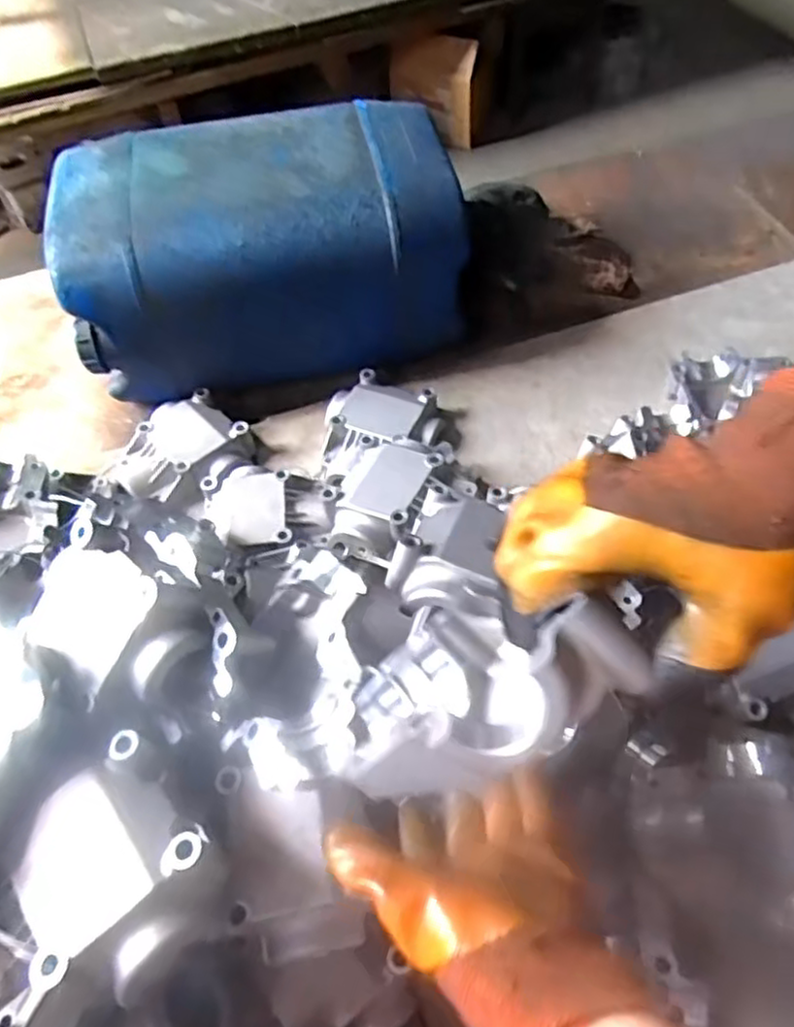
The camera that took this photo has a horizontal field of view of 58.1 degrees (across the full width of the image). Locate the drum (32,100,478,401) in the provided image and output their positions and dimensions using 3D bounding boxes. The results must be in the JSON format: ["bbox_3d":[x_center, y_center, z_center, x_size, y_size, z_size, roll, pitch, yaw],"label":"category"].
[{"bbox_3d":[-0.154,-0.307,0.856,0.440,0.225,0.223,-13,55,-4],"label":"drum"}]

